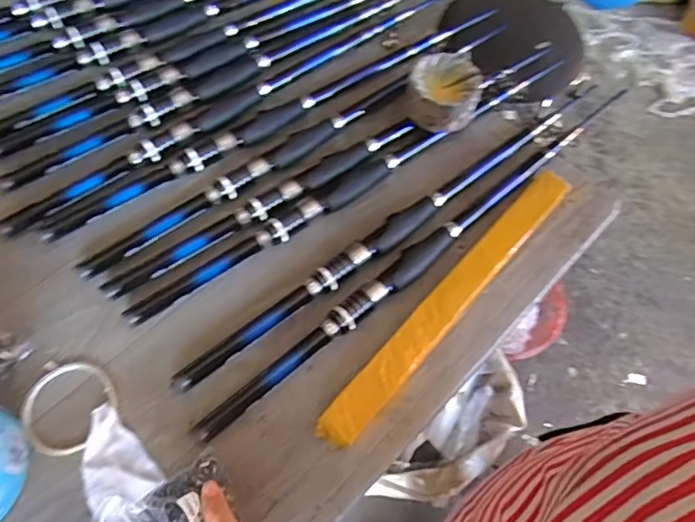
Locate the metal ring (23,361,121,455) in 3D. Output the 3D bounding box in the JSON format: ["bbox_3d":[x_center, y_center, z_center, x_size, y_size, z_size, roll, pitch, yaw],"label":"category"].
[{"bbox_3d":[-0.257,0.134,0.516,0.074,0.010,0.084,33,66,9],"label":"metal ring"}]

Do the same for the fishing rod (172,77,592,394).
[{"bbox_3d":[0.079,-0.056,0.629,0.616,0.024,0.038,-34,69,-19],"label":"fishing rod"}]

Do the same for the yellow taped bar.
[{"bbox_3d":[0.114,0.031,0.578,0.038,0.027,0.393,40,66,16],"label":"yellow taped bar"}]

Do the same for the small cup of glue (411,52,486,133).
[{"bbox_3d":[0.115,-0.203,0.676,0.079,0.066,0.089,6,62,0],"label":"small cup of glue"}]

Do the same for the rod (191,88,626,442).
[{"bbox_3d":[0.105,-0.026,0.609,0.626,0.023,0.028,-36,70,-20],"label":"rod"}]

